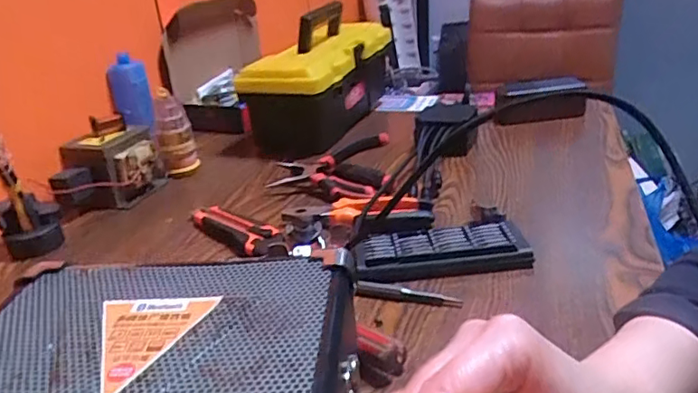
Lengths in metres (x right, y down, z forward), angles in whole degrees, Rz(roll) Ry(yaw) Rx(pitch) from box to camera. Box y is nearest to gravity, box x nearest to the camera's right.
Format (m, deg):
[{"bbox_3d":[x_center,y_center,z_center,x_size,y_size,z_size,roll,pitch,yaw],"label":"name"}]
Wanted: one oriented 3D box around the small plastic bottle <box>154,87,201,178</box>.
[{"bbox_3d":[-0.246,-0.088,0.778,0.048,0.107,0.062,-10,25,-10],"label":"small plastic bottle"}]

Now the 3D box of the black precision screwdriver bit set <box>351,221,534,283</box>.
[{"bbox_3d":[0.082,0.051,0.508,0.155,0.025,0.068,-7,24,-3],"label":"black precision screwdriver bit set"}]

